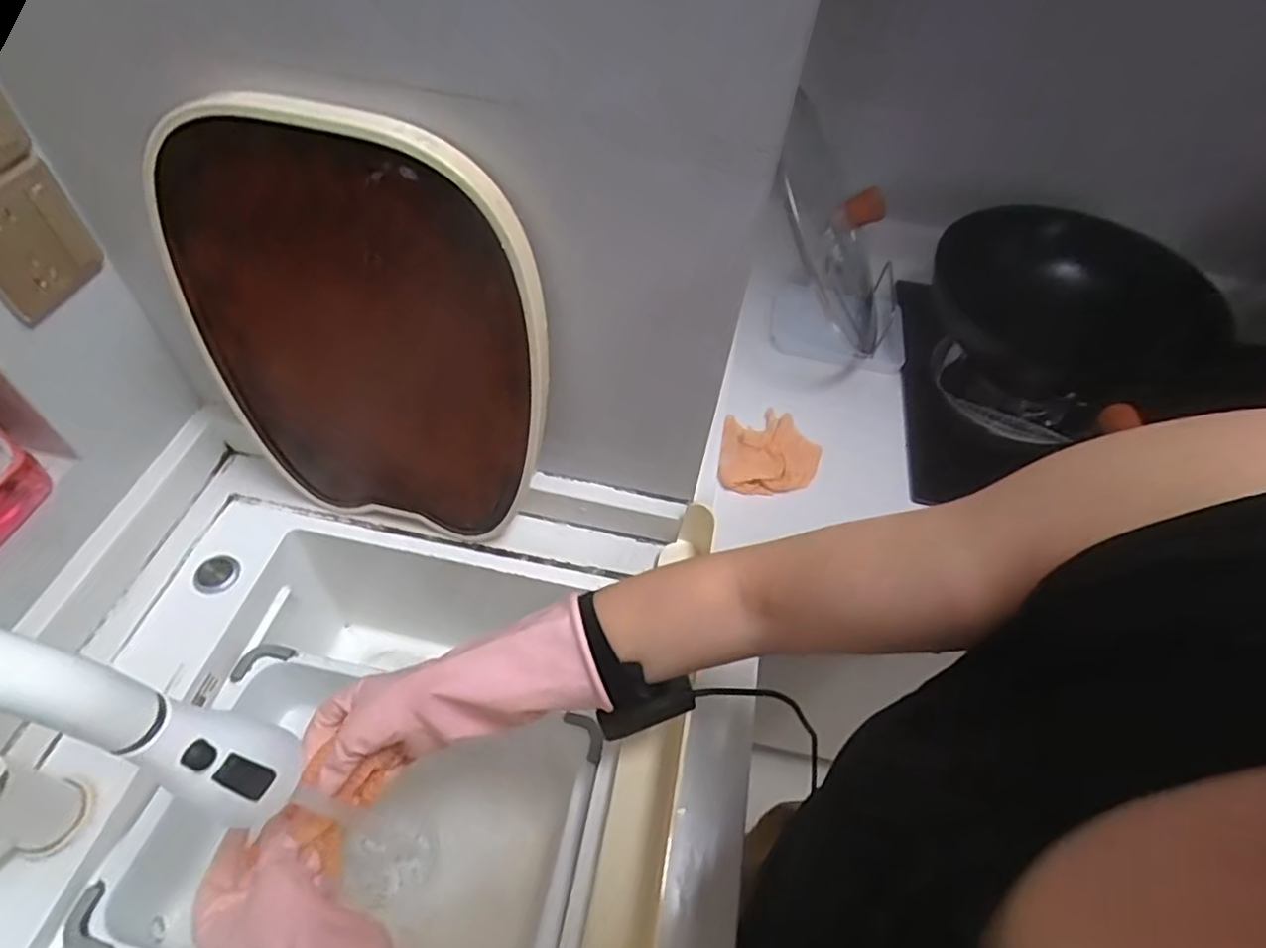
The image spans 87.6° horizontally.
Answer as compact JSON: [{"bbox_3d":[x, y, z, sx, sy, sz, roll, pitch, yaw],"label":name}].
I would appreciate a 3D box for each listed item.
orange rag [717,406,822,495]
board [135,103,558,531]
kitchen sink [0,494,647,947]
[{"bbox_3d":[0.157,-0.023,0.757,0.109,0.037,0.123,12,52,4],"label":"orange rag"},{"bbox_3d":[-0.208,-0.089,0.524,0.275,0.369,0.017,14,48,2],"label":"board"},{"bbox_3d":[-0.256,0.373,0.562,0.436,0.232,0.633,11,52,2],"label":"kitchen sink"}]

